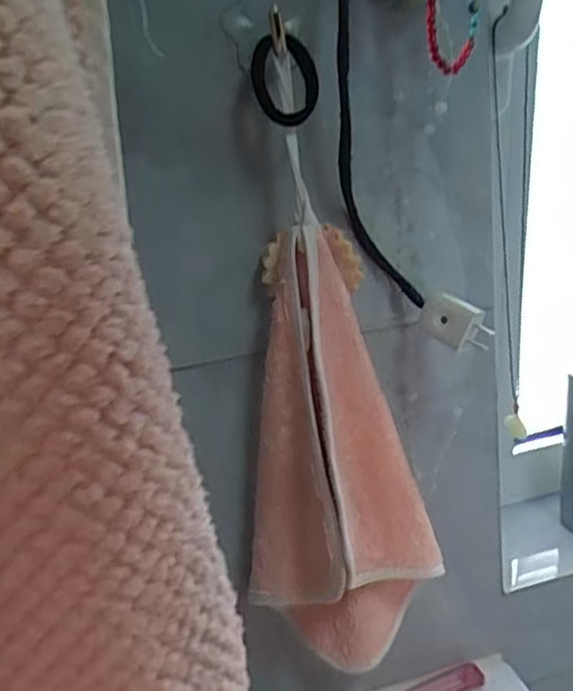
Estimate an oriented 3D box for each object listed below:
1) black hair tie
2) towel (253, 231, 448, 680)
[{"bbox_3d":[-0.001,-0.177,0.464,0.043,0.064,0.014,-1,-12,-12],"label":"black hair tie"},{"bbox_3d":[0.040,0.090,0.524,0.119,0.336,0.097,-23,25,-38],"label":"towel"}]

